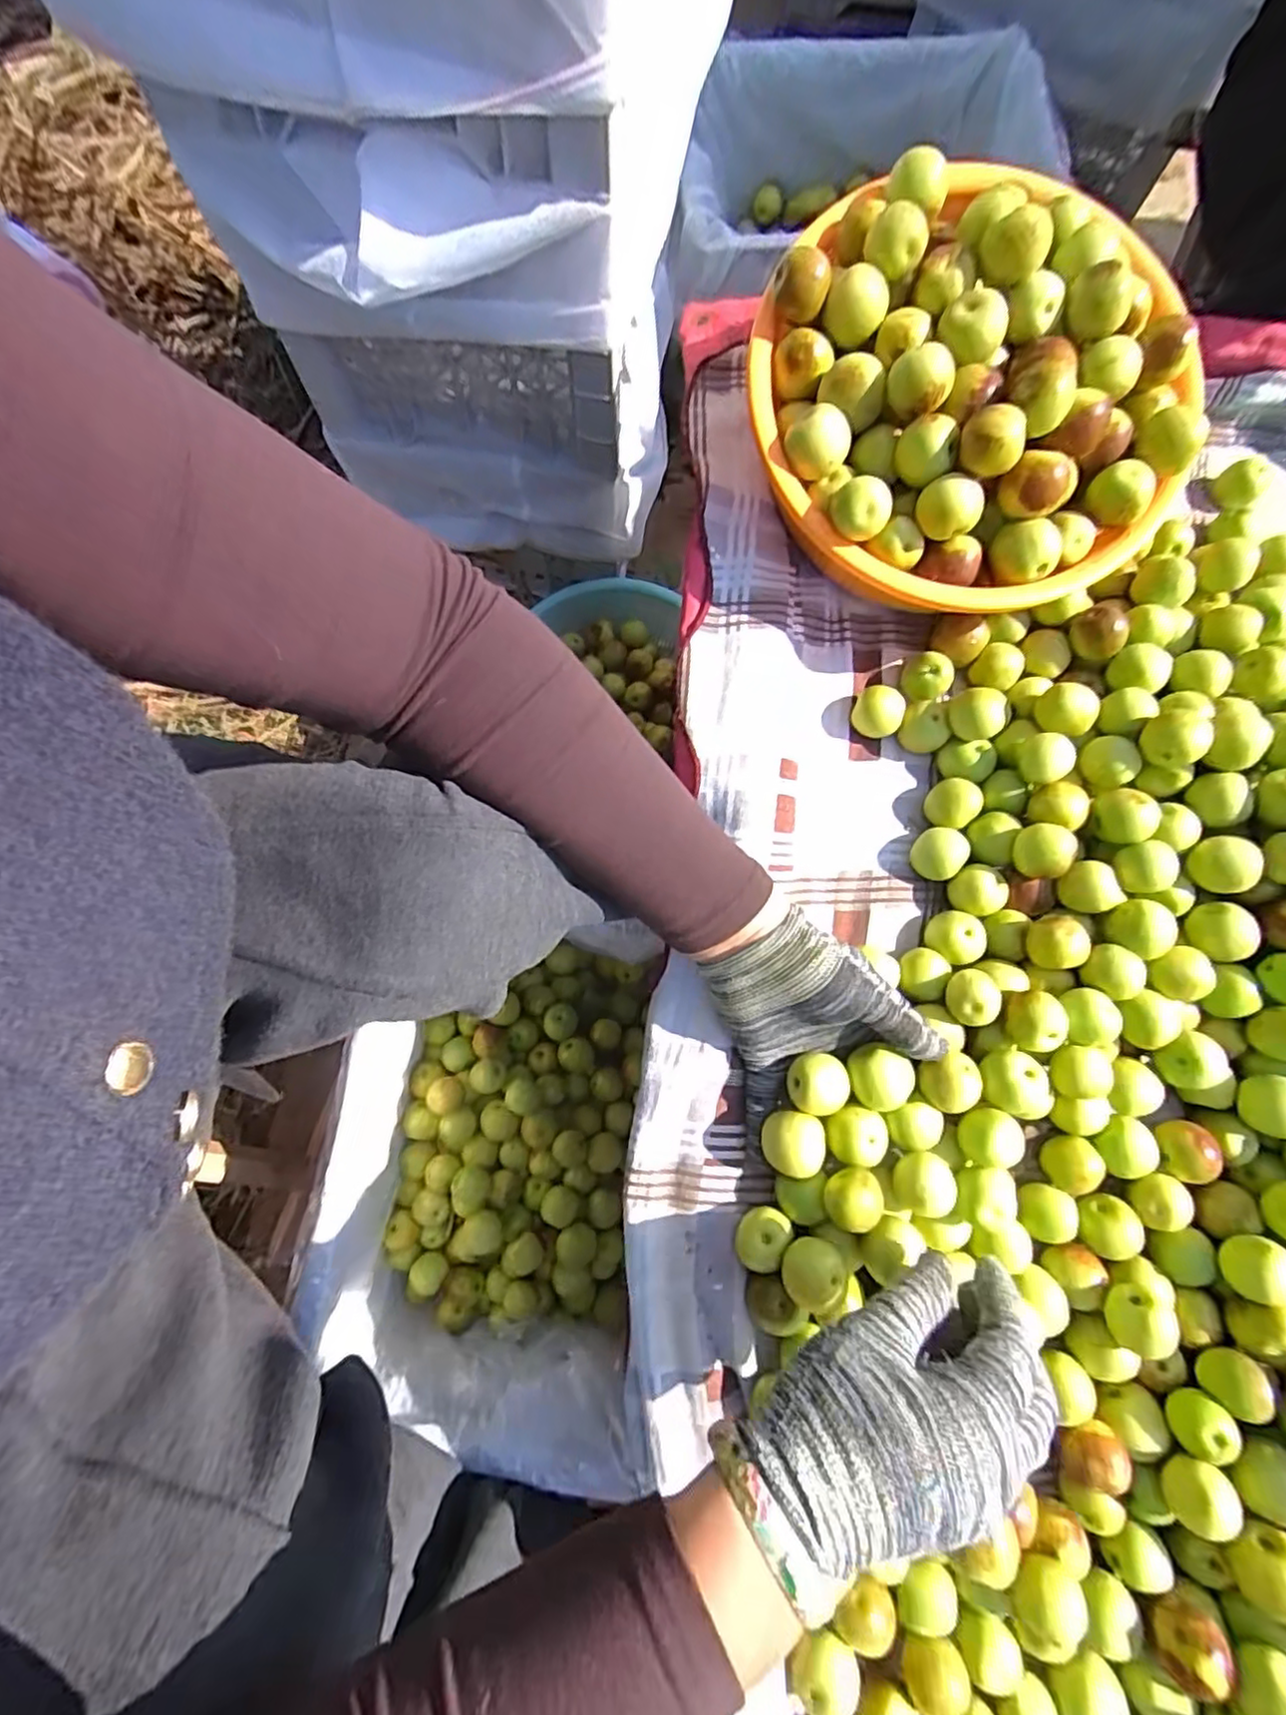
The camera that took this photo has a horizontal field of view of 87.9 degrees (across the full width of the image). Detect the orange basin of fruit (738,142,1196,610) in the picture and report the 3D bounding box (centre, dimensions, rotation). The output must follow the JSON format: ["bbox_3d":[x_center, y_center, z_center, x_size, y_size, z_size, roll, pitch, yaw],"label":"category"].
[{"bbox_3d":[0.191,-0.283,0.412,0.233,0.116,0.254,0,78,-2],"label":"orange basin of fruit"}]

